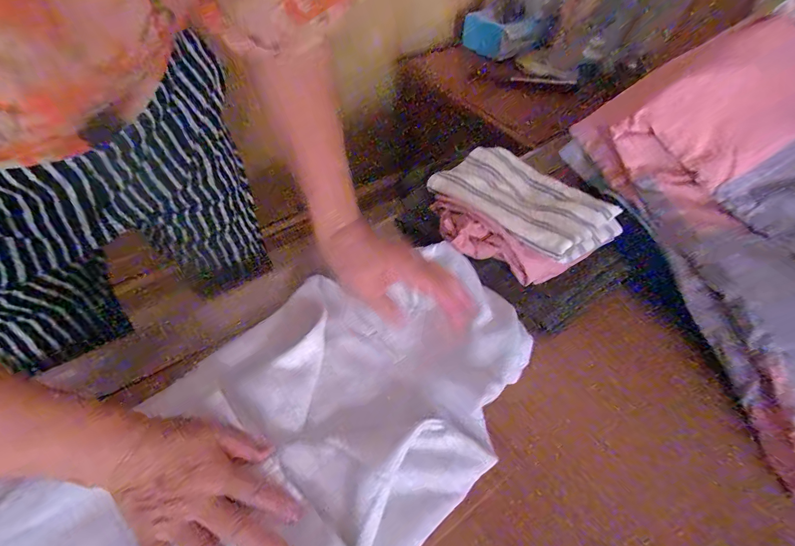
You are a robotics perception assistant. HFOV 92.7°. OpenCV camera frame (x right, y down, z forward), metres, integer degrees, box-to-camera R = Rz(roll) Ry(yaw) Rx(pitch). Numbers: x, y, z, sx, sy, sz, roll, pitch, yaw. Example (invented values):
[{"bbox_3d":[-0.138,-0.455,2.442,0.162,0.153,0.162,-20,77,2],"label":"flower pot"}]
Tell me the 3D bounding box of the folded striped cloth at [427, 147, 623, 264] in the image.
[{"bbox_3d":[0.178,-0.105,0.545,0.148,0.048,0.244,-35,59,-25],"label":"folded striped cloth"}]

